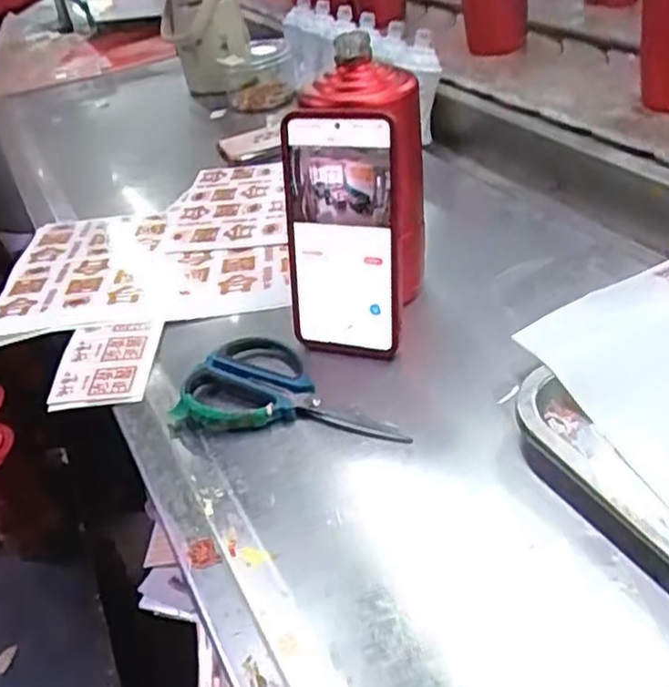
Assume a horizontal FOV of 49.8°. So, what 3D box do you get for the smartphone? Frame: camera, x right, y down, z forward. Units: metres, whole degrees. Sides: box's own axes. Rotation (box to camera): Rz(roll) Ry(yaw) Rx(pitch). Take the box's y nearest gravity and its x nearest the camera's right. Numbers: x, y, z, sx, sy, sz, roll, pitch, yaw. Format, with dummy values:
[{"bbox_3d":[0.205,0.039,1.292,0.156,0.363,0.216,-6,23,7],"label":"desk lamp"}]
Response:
[{"bbox_3d":[0.005,-0.072,0.504,0.082,0.166,0.017,7,22,21],"label":"smartphone"}]

